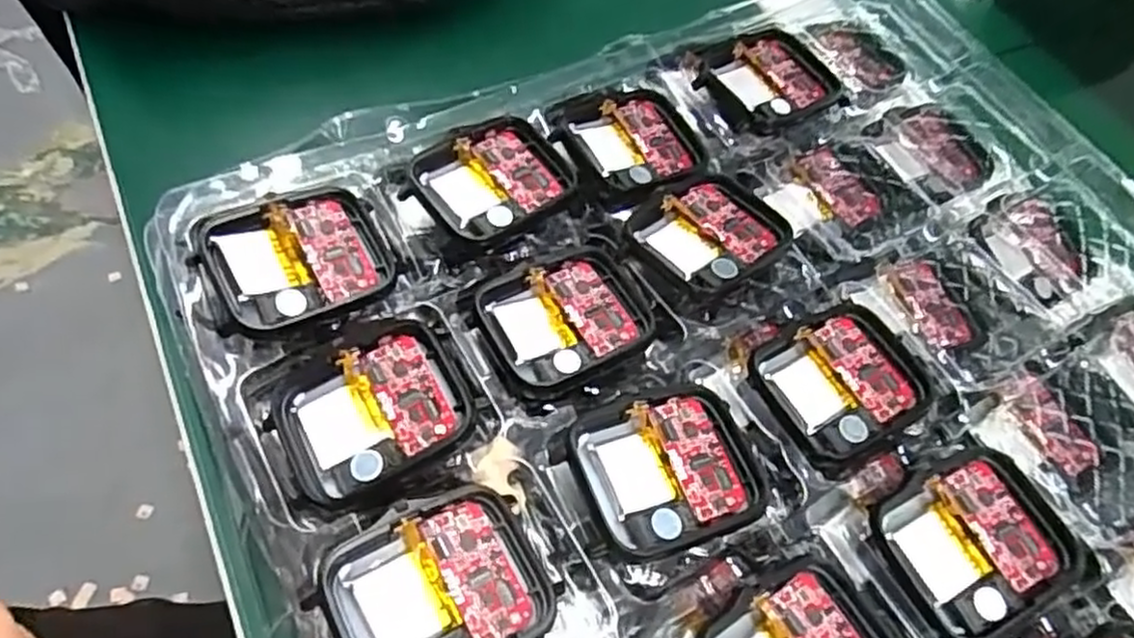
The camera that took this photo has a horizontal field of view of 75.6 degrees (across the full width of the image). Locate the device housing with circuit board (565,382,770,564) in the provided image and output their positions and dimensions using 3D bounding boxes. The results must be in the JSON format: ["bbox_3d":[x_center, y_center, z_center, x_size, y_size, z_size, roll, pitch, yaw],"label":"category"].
[{"bbox_3d":[0.024,0.036,0.174,0.044,0.007,0.038,-13,62,-15],"label":"device housing with circuit board"}]

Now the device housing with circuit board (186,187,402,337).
[{"bbox_3d":[-0.071,-0.015,0.192,0.045,0.014,0.038,-22,65,-19],"label":"device housing with circuit board"}]

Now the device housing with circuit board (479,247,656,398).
[{"bbox_3d":[0.001,0.000,0.199,0.043,0.005,0.038,-23,65,-20],"label":"device housing with circuit board"}]

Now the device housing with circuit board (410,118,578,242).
[{"bbox_3d":[-0.021,-0.041,0.215,0.042,0.006,0.036,-29,67,-23],"label":"device housing with circuit board"}]

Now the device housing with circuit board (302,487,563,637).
[{"bbox_3d":[-0.027,0.058,0.155,0.045,0.010,0.037,-25,66,-21],"label":"device housing with circuit board"}]

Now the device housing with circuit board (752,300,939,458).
[{"bbox_3d":[0.076,0.016,0.197,0.044,0.004,0.038,-20,64,-19],"label":"device housing with circuit board"}]

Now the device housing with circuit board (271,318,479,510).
[{"bbox_3d":[-0.046,0.023,0.176,0.044,0.008,0.037,-23,65,-20],"label":"device housing with circuit board"}]

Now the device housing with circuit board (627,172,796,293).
[{"bbox_3d":[0.043,-0.027,0.214,0.041,0.006,0.037,-35,69,-24],"label":"device housing with circuit board"}]

